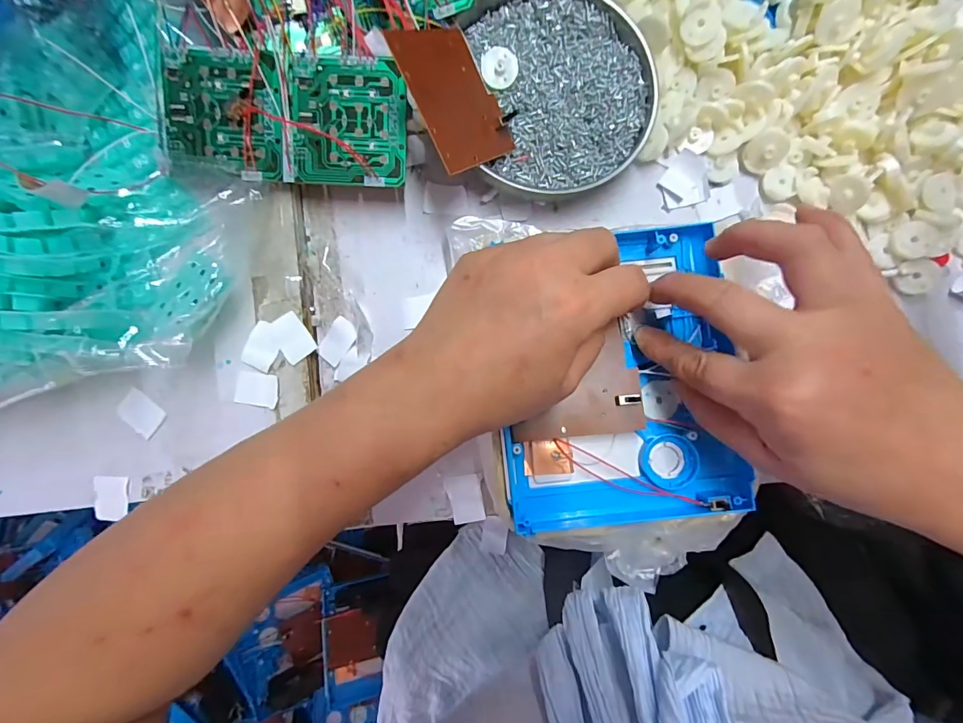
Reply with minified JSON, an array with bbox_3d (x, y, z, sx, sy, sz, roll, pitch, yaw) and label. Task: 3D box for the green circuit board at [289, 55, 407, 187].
[{"bbox_3d":[-0.080,-0.143,0.261,0.068,0.005,0.071,1,89,1],"label":"green circuit board"}]

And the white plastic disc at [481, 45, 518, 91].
[{"bbox_3d":[0.012,-0.187,0.278,0.023,0.006,0.023,0,89,1],"label":"white plastic disc"}]

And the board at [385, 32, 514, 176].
[{"bbox_3d":[-0.014,-0.149,0.247,0.004,0.071,0.071,-10,116,41],"label":"board"}]

